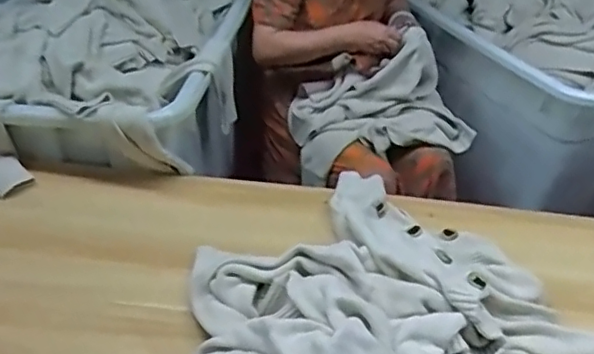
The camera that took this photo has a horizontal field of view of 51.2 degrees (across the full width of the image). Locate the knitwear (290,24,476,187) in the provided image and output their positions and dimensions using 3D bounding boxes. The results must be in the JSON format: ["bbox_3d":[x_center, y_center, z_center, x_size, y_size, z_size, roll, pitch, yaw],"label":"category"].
[{"bbox_3d":[0.193,-0.180,1.498,0.395,0.292,0.261,-6,39,-12],"label":"knitwear"}]

